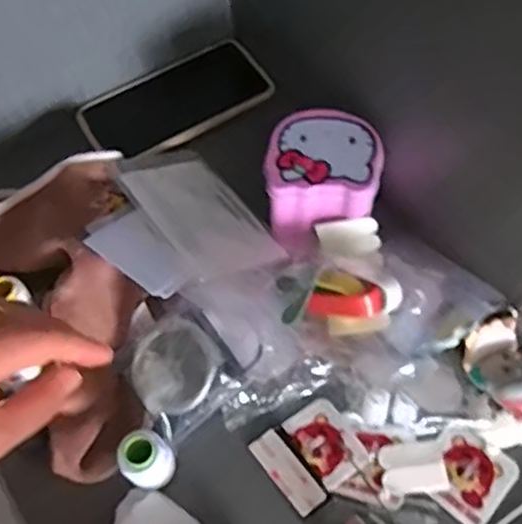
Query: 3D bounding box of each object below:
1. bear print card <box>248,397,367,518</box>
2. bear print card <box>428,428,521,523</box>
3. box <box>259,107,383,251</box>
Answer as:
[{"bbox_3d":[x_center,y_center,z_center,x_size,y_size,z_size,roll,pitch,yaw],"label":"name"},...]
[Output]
[{"bbox_3d":[0.036,0.135,0.488,0.066,0.010,0.061,-36,68,-14],"label":"bear print card"},{"bbox_3d":[0.142,0.147,0.476,0.054,0.010,0.055,40,75,18],"label":"bear print card"},{"bbox_3d":[0.044,-0.063,0.527,0.087,0.072,0.081,-12,64,-4],"label":"box"}]

